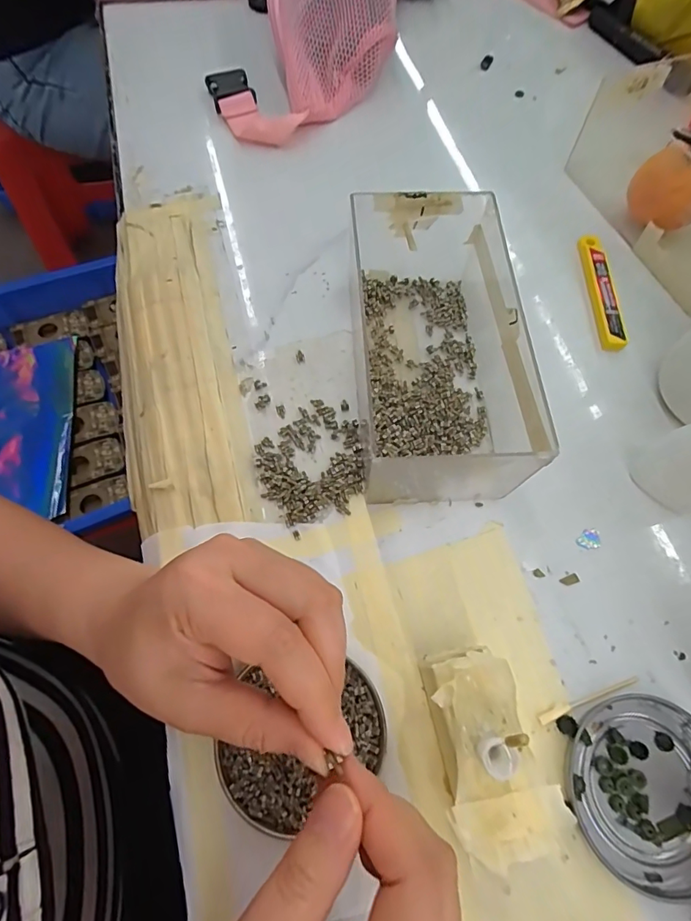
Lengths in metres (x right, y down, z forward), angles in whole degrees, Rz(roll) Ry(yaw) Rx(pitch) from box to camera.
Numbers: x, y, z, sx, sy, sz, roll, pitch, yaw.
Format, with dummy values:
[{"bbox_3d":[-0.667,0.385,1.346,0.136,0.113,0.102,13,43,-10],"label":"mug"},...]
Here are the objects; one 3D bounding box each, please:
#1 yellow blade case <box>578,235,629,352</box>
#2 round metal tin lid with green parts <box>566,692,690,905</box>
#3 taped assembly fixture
[{"bbox_3d":[0.188,-0.127,0.346,0.018,0.009,0.103,0,67,-1],"label":"yellow blade case"},{"bbox_3d":[0.147,0.157,0.223,0.077,0.008,0.075,0,67,-1],"label":"round metal tin lid with green parts"},{"bbox_3d":[0.060,0.130,0.213,0.047,0.045,0.083,-18,68,-9],"label":"taped assembly fixture"}]

